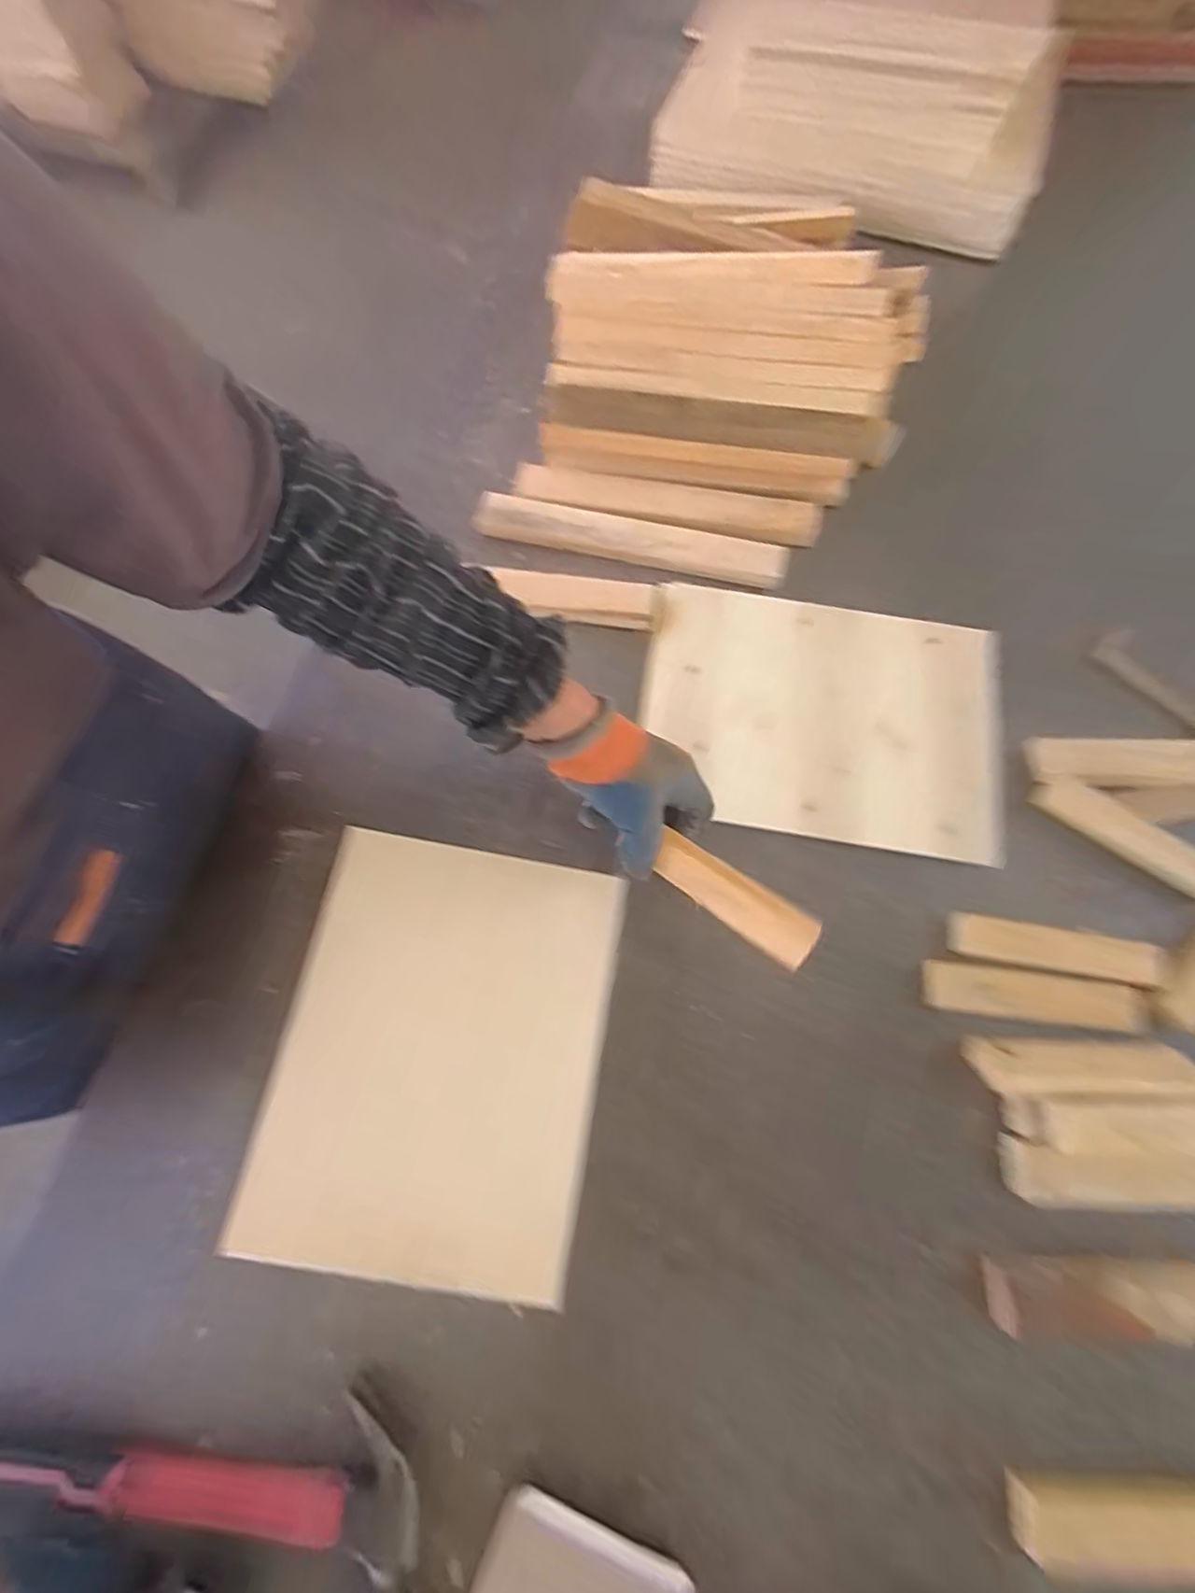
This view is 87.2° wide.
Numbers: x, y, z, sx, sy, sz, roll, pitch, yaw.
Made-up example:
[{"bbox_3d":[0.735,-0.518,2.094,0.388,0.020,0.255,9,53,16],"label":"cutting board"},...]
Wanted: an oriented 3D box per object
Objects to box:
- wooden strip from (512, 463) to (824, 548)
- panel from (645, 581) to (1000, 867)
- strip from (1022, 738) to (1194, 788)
[{"bbox_3d":[0.067,-0.296,0.629,0.306,0.012,0.051,12,74,4],"label":"wooden strip"},{"bbox_3d":[0.202,-0.074,0.564,0.316,0.010,0.223,10,74,4],"label":"panel"},{"bbox_3d":[0.471,-0.028,0.554,0.166,0.023,0.041,4,74,2],"label":"strip"}]

